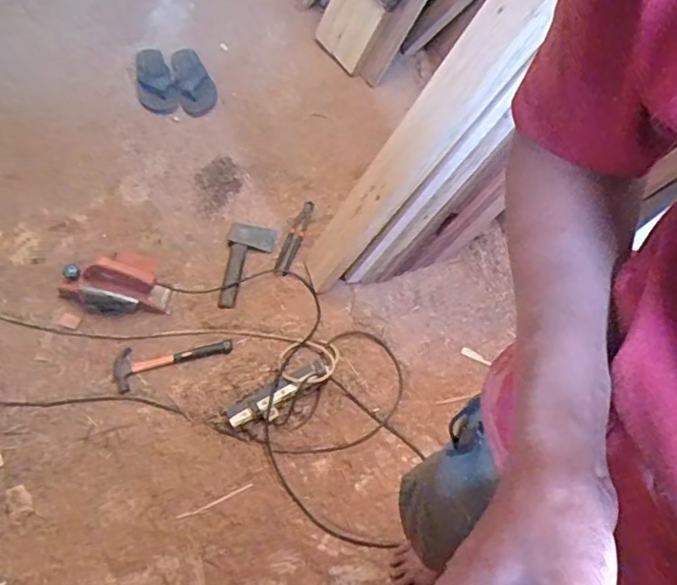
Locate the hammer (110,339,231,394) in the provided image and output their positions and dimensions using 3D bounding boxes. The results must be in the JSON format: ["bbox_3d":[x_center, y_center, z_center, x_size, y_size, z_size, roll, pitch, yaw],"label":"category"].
[{"bbox_3d":[-0.395,0.135,1.359,0.270,0.039,0.104,-22,63,-13],"label":"hammer"}]

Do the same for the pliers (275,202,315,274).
[{"bbox_3d":[-0.114,-0.151,1.541,0.042,0.012,0.240,14,61,7],"label":"pliers"}]

